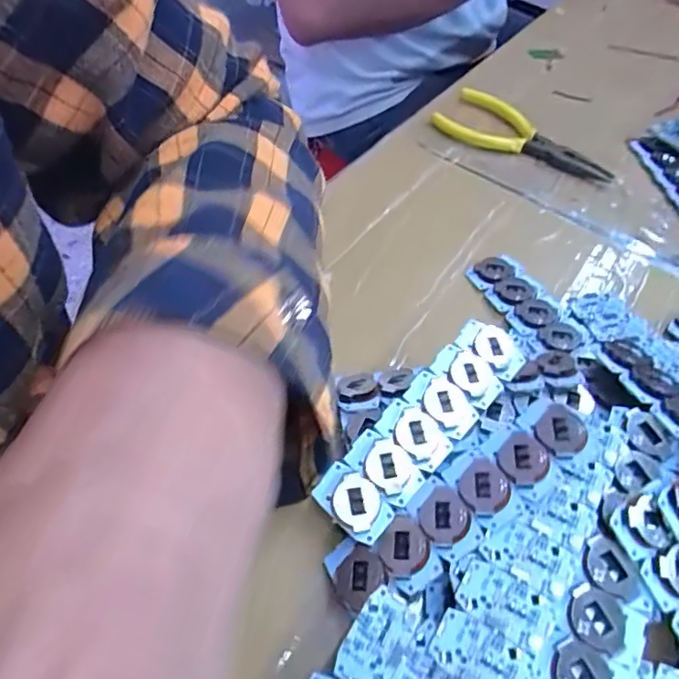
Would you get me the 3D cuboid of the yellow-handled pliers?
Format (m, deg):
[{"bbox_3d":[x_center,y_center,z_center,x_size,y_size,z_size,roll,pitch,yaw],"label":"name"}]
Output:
[{"bbox_3d":[0.129,-0.140,0.372,0.126,0.013,0.050,36,59,21],"label":"yellow-handled pliers"}]

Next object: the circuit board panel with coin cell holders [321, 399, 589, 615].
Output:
[{"bbox_3d":[0.043,0.059,0.193,0.107,0.013,0.027,-34,61,-7],"label":"circuit board panel with coin cell holders"}]

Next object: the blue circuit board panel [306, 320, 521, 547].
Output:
[{"bbox_3d":[0.036,0.031,0.211,0.028,0.009,0.106,38,59,22],"label":"blue circuit board panel"}]

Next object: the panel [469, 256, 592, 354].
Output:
[{"bbox_3d":[0.098,-0.019,0.277,0.026,0.013,0.071,-20,57,-18],"label":"panel"}]

